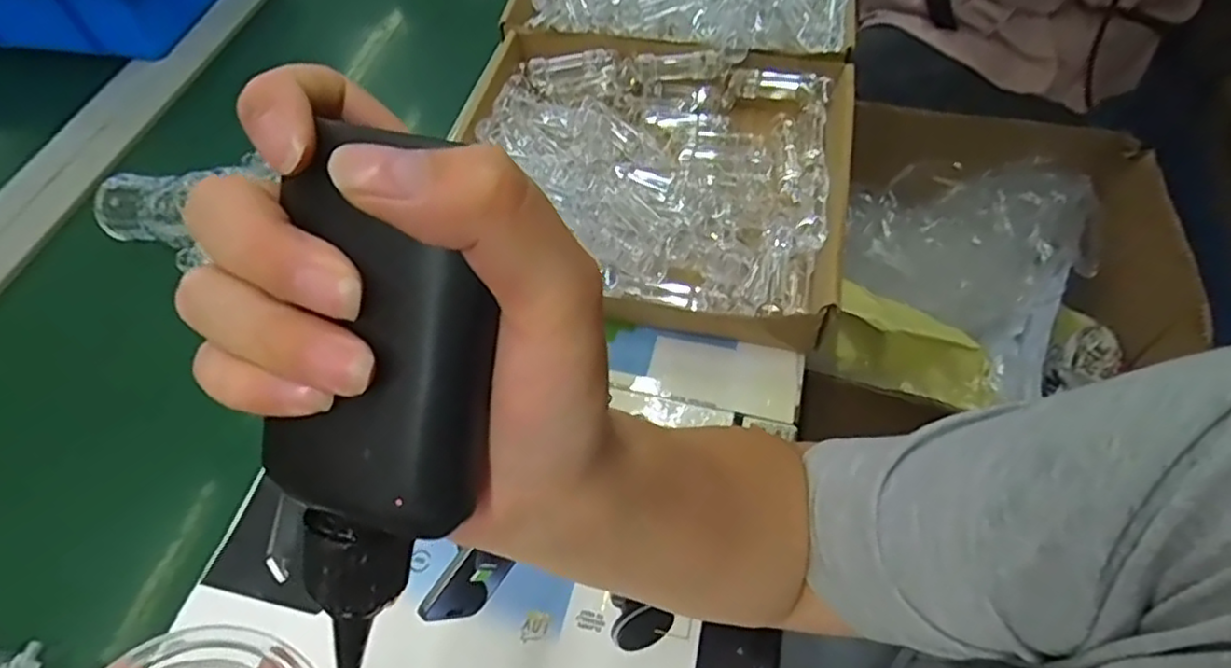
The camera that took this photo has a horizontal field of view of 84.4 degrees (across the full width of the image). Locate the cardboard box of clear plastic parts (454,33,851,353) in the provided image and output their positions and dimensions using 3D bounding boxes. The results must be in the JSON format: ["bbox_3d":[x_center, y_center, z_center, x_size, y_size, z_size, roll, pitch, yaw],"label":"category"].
[{"bbox_3d":[0.023,-0.136,0.541,0.306,0.063,0.282,11,58,10],"label":"cardboard box of clear plastic parts"}]

